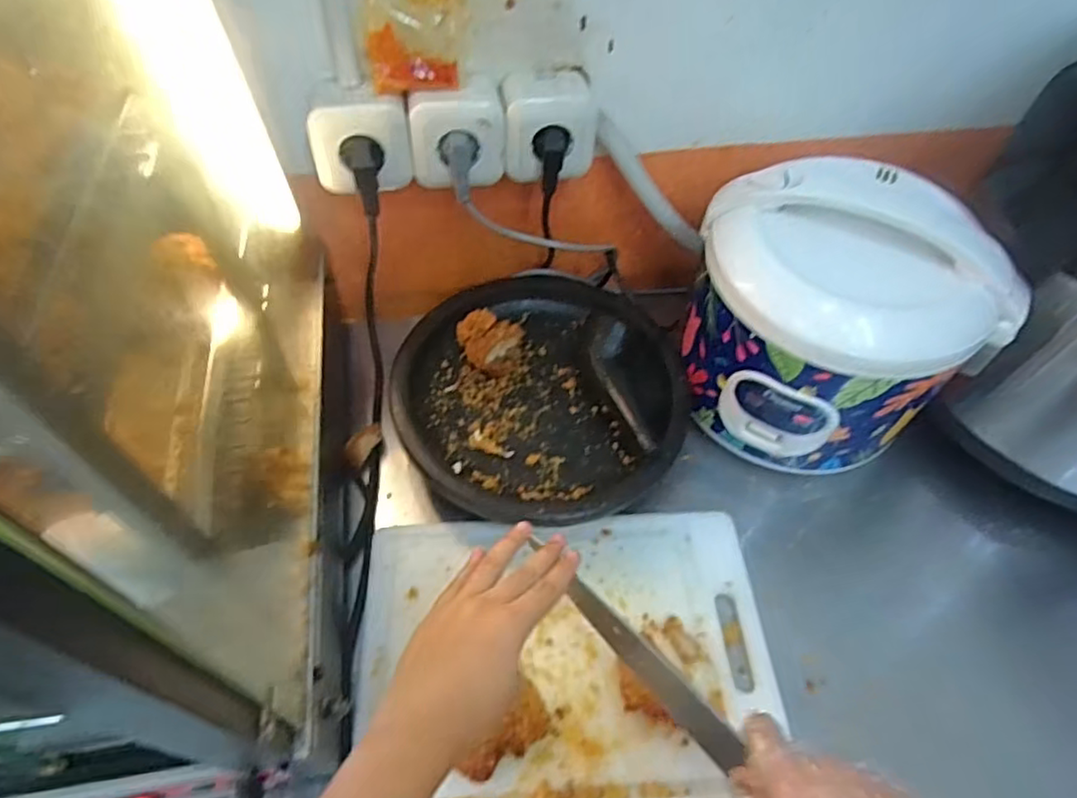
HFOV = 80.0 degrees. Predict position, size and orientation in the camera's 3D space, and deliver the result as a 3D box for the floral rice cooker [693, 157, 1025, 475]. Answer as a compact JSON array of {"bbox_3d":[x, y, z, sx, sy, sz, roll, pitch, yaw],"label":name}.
[{"bbox_3d":[0.271,-0.070,0.611,0.232,0.207,0.203,-4,55,-7],"label":"floral rice cooker"}]

